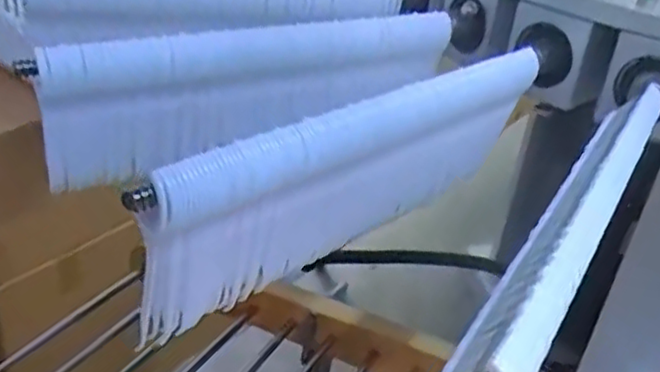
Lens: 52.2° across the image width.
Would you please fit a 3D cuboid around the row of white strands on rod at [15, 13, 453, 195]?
[{"bbox_3d":[-0.028,-0.046,0.331,0.215,0.067,0.019,-12,36,-27],"label":"row of white strands on rod"}]

